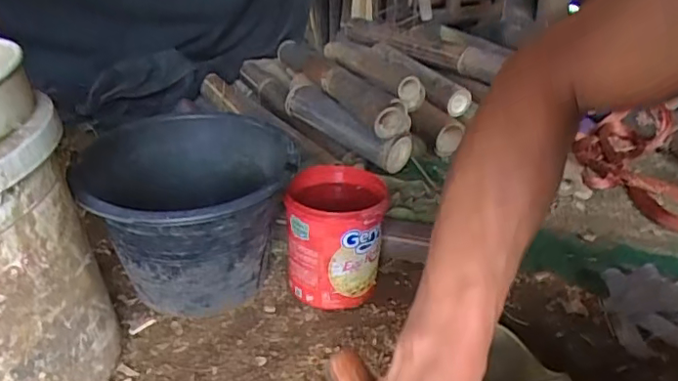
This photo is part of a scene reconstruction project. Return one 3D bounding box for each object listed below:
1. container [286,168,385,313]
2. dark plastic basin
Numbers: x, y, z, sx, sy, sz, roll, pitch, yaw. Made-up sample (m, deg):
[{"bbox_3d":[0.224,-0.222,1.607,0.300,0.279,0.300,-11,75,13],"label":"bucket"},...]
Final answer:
[{"bbox_3d":[-0.003,0.067,0.786,0.136,0.164,0.140,1,30,1],"label":"container"},{"bbox_3d":[-0.196,0.047,0.765,0.259,0.220,0.258,0,30,0],"label":"dark plastic basin"}]

